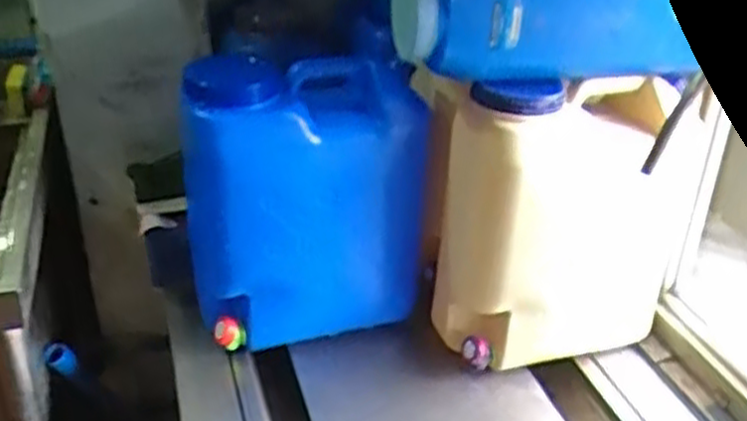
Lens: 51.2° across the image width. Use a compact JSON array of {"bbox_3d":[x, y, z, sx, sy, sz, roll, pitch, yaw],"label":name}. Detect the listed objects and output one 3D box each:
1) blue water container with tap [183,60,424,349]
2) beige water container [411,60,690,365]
[{"bbox_3d":[-0.107,-0.010,1.116,0.311,0.412,0.207,-21,38,-34],"label":"blue water container with tap"},{"bbox_3d":[0.259,-0.006,1.128,0.342,0.374,0.225,-9,32,-18],"label":"beige water container"}]

